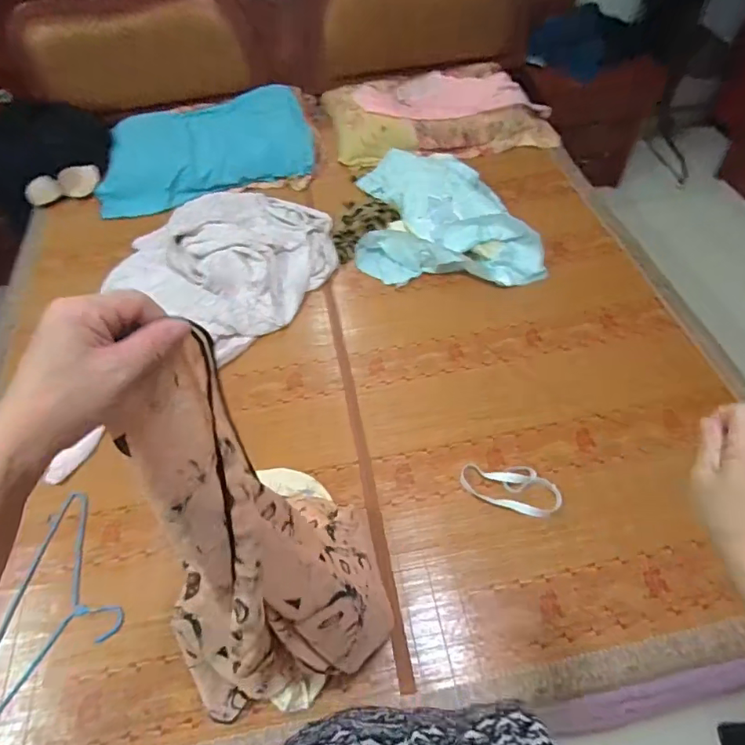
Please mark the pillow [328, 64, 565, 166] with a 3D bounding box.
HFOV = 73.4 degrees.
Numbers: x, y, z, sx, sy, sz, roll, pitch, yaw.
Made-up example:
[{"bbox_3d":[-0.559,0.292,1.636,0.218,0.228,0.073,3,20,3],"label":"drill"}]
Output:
[{"bbox_3d":[0.227,-0.914,1.731,0.743,0.100,0.426,-9,54,-2],"label":"pillow"}]

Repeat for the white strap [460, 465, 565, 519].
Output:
[{"bbox_3d":[0.283,0.231,1.022,0.199,0.023,0.105,17,52,18],"label":"white strap"}]

